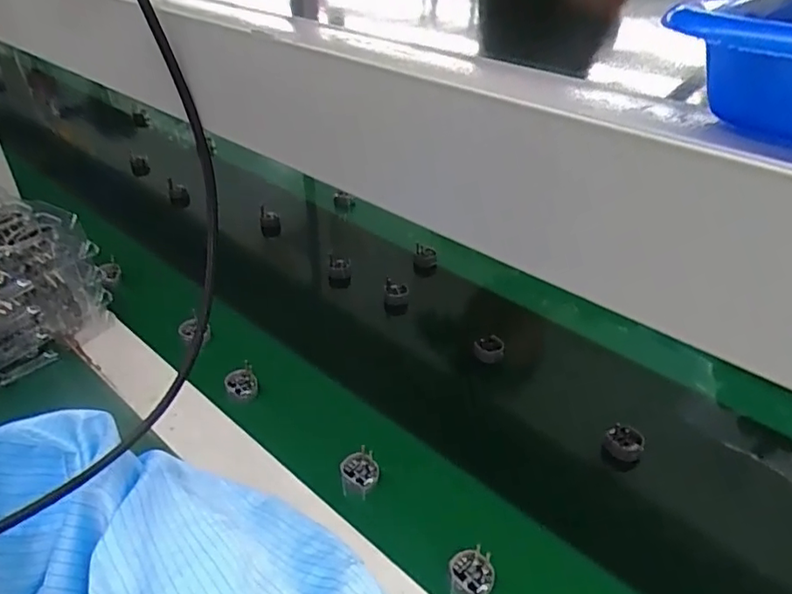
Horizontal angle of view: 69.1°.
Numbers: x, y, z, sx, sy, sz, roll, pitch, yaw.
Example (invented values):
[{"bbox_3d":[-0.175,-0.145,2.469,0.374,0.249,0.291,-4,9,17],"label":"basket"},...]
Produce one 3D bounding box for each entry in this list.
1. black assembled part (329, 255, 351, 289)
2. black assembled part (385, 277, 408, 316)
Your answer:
[{"bbox_3d":[-0.066,-0.029,0.669,0.026,0.040,0.019,-4,37,-6],"label":"black assembled part"},{"bbox_3d":[0.001,0.003,0.624,0.025,0.032,0.036,0,36,0],"label":"black assembled part"}]

